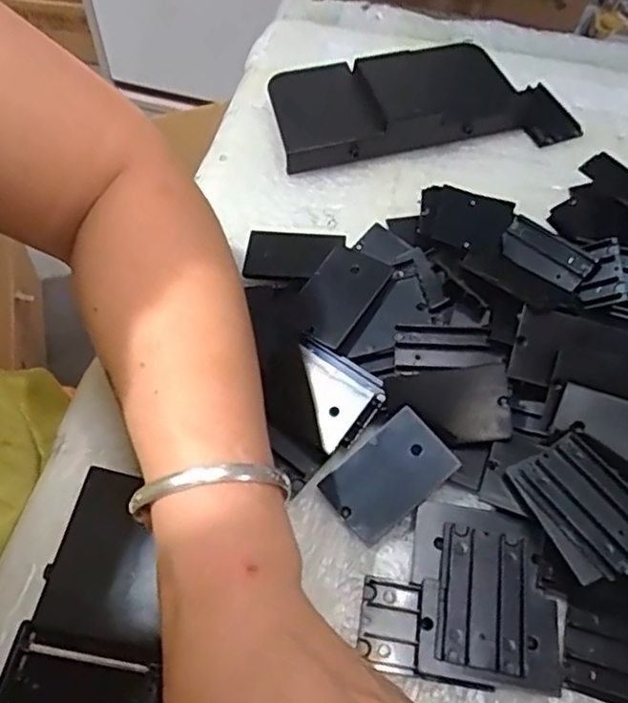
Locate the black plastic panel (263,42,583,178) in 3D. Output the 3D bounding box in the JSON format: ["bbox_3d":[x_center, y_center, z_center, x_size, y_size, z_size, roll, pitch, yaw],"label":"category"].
[{"bbox_3d":[0.072,-0.168,0.433,0.201,0.029,0.081,-9,58,-8],"label":"black plastic panel"}]

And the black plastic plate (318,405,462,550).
[{"bbox_3d":[0.033,0.056,0.288,0.055,0.004,0.035,-41,74,-5],"label":"black plastic plate"}]

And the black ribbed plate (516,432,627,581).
[{"bbox_3d":[0.116,0.063,0.270,0.036,0.004,0.055,-29,58,-13],"label":"black ribbed plate"}]

